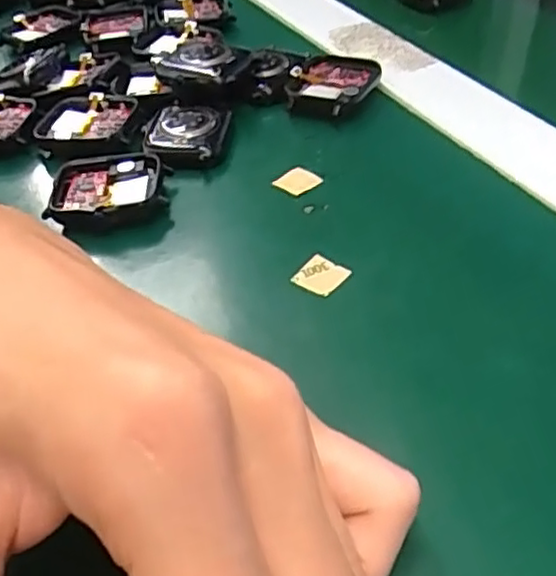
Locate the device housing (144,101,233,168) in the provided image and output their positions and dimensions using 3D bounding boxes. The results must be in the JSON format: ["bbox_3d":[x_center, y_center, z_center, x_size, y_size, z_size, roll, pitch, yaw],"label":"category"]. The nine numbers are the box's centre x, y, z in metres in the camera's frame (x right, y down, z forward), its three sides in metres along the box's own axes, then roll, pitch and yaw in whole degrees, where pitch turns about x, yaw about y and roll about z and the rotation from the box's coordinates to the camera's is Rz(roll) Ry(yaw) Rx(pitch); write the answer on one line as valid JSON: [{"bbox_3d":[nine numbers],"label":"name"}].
[{"bbox_3d":[-0.040,-0.068,0.301,0.032,0.010,0.039,2,43,9],"label":"device housing"}]

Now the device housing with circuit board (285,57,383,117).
[{"bbox_3d":[0.026,-0.096,0.321,0.037,0.013,0.044,17,47,23],"label":"device housing with circuit board"}]

